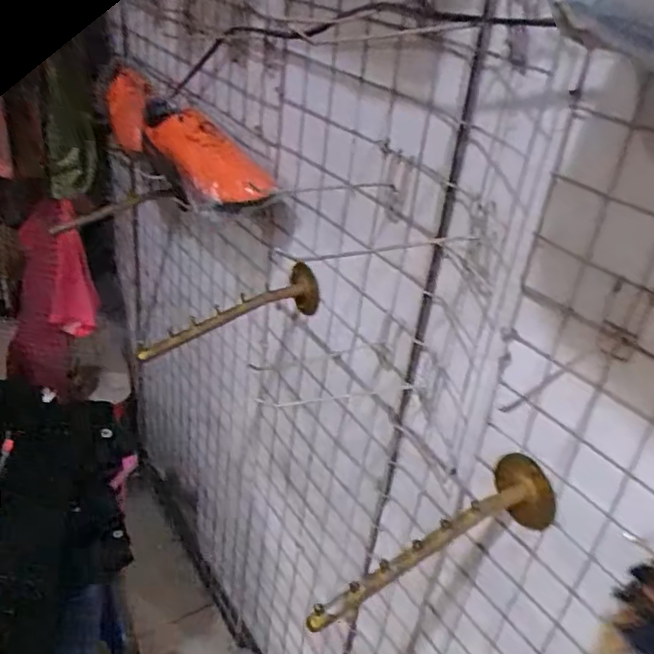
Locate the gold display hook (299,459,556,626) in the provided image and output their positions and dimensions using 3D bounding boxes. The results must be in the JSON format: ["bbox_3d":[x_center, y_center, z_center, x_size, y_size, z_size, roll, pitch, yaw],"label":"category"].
[{"bbox_3d":[0.100,0.194,0.545,0.244,0.072,0.058,-16,38,-32],"label":"gold display hook"}]

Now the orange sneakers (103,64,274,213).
[{"bbox_3d":[-0.234,-0.279,0.901,0.081,0.095,0.466,-16,38,-32],"label":"orange sneakers"}]

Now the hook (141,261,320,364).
[{"bbox_3d":[-0.131,-0.021,0.828,0.253,0.078,0.054,-14,37,-30],"label":"hook"}]

